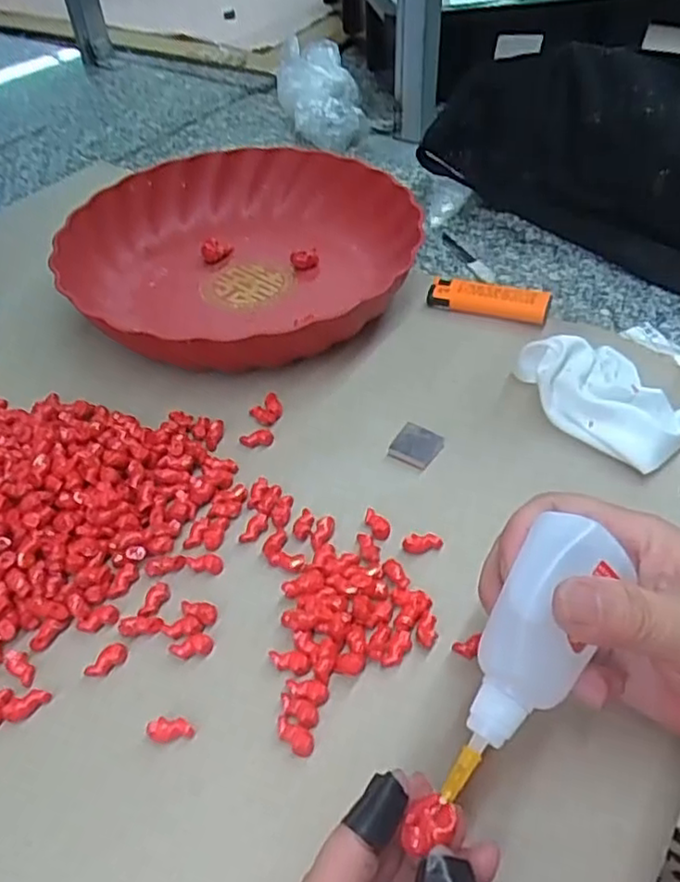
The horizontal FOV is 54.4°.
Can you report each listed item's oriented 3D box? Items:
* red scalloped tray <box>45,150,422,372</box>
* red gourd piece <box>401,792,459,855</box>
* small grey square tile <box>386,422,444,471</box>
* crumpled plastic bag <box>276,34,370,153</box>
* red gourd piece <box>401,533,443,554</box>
[{"bbox_3d":[-0.073,-0.135,0.480,0.246,0.046,0.244,21,51,22],"label":"red scalloped tray"},{"bbox_3d":[0.028,0.120,0.207,0.014,0.010,0.019,22,52,23],"label":"red gourd piece"},{"bbox_3d":[0.043,0.002,0.367,0.024,0.006,0.025,25,53,25],"label":"small grey square tile"},{"bbox_3d":[-0.020,-0.357,0.674,0.076,0.072,0.142,-12,47,-7],"label":"crumpled plastic bag"},{"bbox_3d":[0.040,0.049,0.321,0.019,0.006,0.009,-11,47,-6],"label":"red gourd piece"}]

